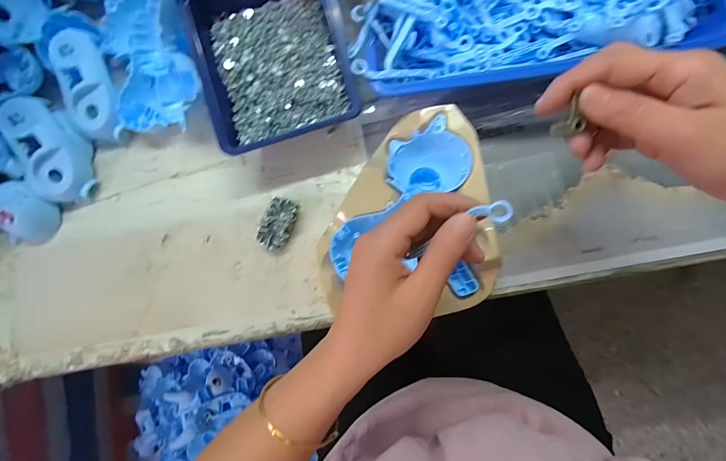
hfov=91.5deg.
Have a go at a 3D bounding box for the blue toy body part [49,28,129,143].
[{"bbox_3d":[-0.305,-0.158,0.391,0.060,0.028,0.119,-15,98,6],"label":"blue toy body part"}]

